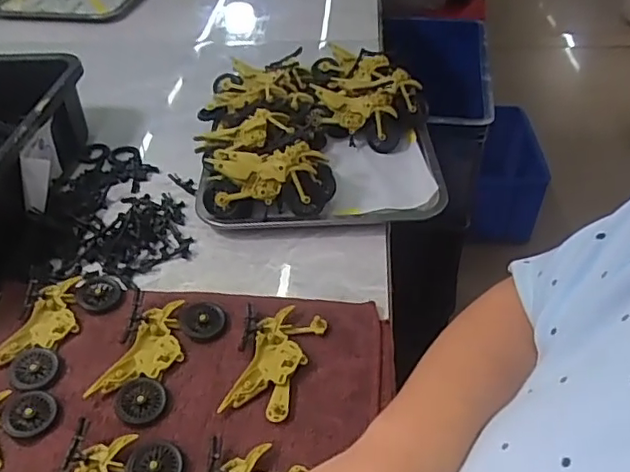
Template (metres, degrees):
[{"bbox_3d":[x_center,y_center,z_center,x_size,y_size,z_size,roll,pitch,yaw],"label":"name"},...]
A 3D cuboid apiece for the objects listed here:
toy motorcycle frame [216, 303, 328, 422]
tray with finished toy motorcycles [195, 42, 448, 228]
[{"bbox_3d":[-0.035,0.098,0.455,0.065,0.012,0.098,9,42,12],"label":"toy motorcycle frame"},{"bbox_3d":[-0.001,-0.131,0.681,0.271,0.067,0.319,-1,41,1],"label":"tray with finished toy motorcycles"}]

